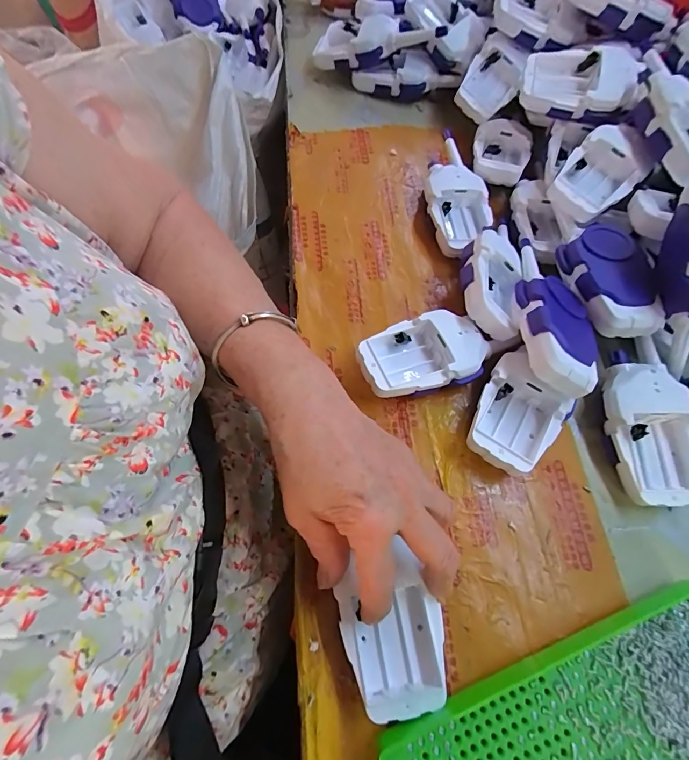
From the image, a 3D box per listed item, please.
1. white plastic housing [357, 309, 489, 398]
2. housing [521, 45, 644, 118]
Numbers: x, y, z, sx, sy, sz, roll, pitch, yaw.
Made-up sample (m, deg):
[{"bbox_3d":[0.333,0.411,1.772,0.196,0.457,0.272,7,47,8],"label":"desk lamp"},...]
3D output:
[{"bbox_3d":[0.066,-0.018,0.336,0.104,0.037,0.061,-18,68,-11],"label":"white plastic housing"},{"bbox_3d":[0.233,-0.299,0.403,0.102,0.041,0.064,11,65,6],"label":"housing"}]

